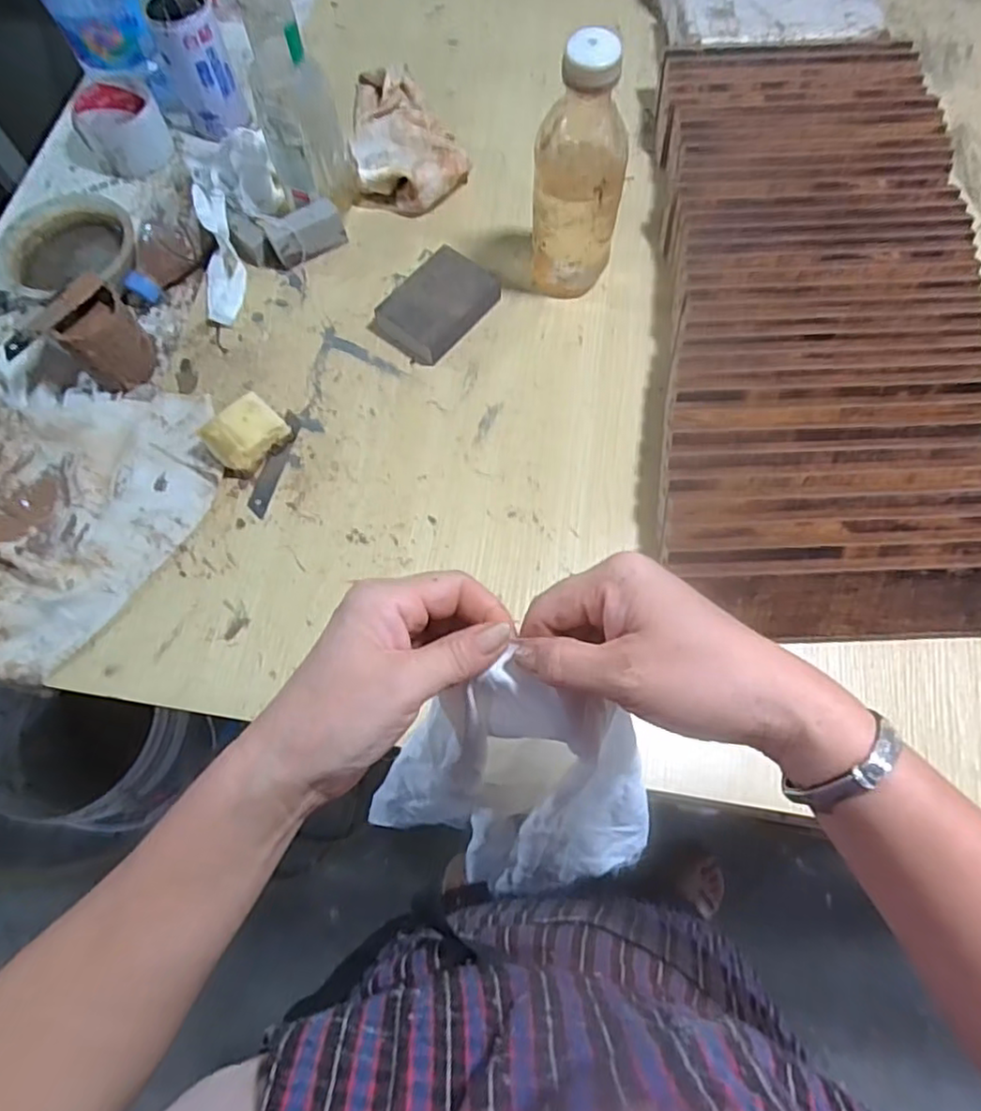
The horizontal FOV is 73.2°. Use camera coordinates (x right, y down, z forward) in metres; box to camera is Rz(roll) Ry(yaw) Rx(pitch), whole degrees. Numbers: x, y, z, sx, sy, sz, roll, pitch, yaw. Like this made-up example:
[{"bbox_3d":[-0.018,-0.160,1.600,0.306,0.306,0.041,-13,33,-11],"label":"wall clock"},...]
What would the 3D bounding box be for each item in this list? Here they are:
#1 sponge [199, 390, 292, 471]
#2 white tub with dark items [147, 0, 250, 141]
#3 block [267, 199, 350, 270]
[{"bbox_3d":[-0.200,-0.098,0.543,0.043,0.030,0.059,39,74,13],"label":"sponge"},{"bbox_3d":[-0.289,-0.489,0.654,0.059,0.128,0.053,-23,71,-8],"label":"white tub with dark items"},{"bbox_3d":[-0.172,-0.301,0.621,0.066,0.036,0.031,-32,73,-11],"label":"block"}]

